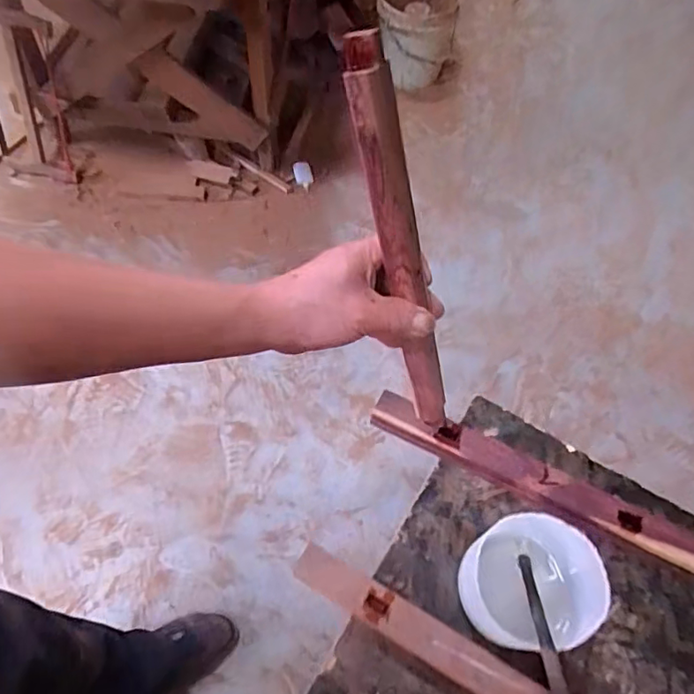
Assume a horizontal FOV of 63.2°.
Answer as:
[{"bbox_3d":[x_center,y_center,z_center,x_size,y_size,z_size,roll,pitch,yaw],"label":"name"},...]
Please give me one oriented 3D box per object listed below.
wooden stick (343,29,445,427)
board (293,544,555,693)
[{"bbox_3d":[0.041,-0.057,0.396,0.030,0.294,0.016,-30,38,-19],"label":"wooden stick"},{"bbox_3d":[0.101,0.265,0.465,0.322,0.034,0.031,28,63,13],"label":"board"}]

